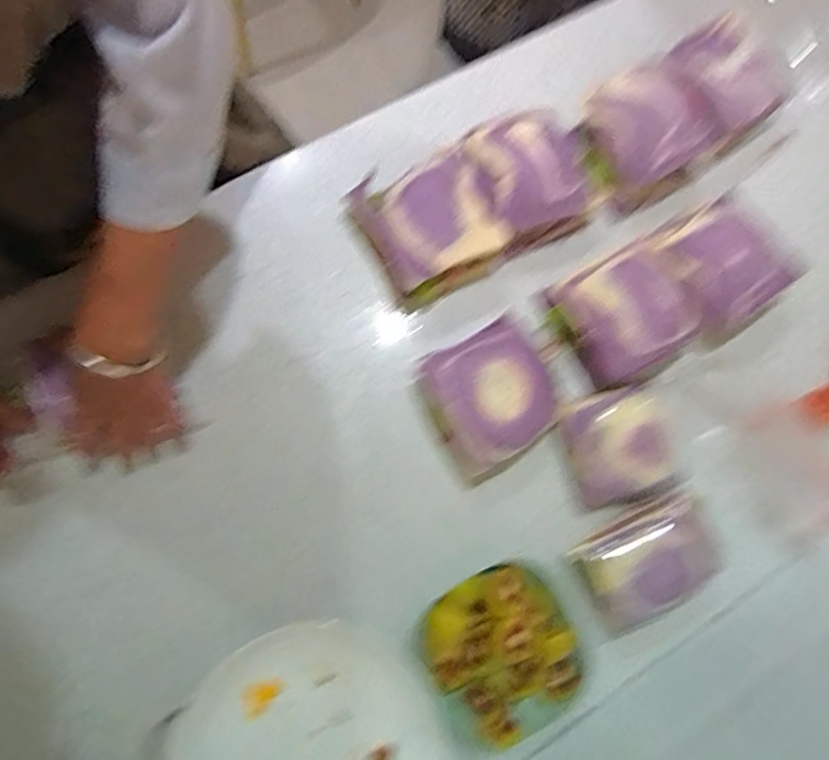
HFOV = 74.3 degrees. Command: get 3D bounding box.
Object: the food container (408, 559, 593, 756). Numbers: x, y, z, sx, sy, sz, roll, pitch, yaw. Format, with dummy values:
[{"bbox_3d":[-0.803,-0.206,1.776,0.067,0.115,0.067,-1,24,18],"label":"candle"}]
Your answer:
[{"bbox_3d":[0.079,0.245,0.481,0.143,0.040,0.140,-31,85,-9],"label":"food container"}]

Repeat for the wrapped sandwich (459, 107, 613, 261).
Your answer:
[{"bbox_3d":[0.115,-0.201,0.556,0.116,0.057,0.122,-24,80,-10],"label":"wrapped sandwich"}]

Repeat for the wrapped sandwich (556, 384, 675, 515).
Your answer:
[{"bbox_3d":[0.195,0.065,0.521,0.093,0.043,0.105,-15,78,-8],"label":"wrapped sandwich"}]

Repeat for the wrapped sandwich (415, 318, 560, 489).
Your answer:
[{"bbox_3d":[0.070,0.017,0.513,0.121,0.051,0.119,-31,81,-11],"label":"wrapped sandwich"}]

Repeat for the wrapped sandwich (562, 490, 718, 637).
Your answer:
[{"bbox_3d":[0.214,0.167,0.509,0.130,0.039,0.086,-25,80,-10],"label":"wrapped sandwich"}]

